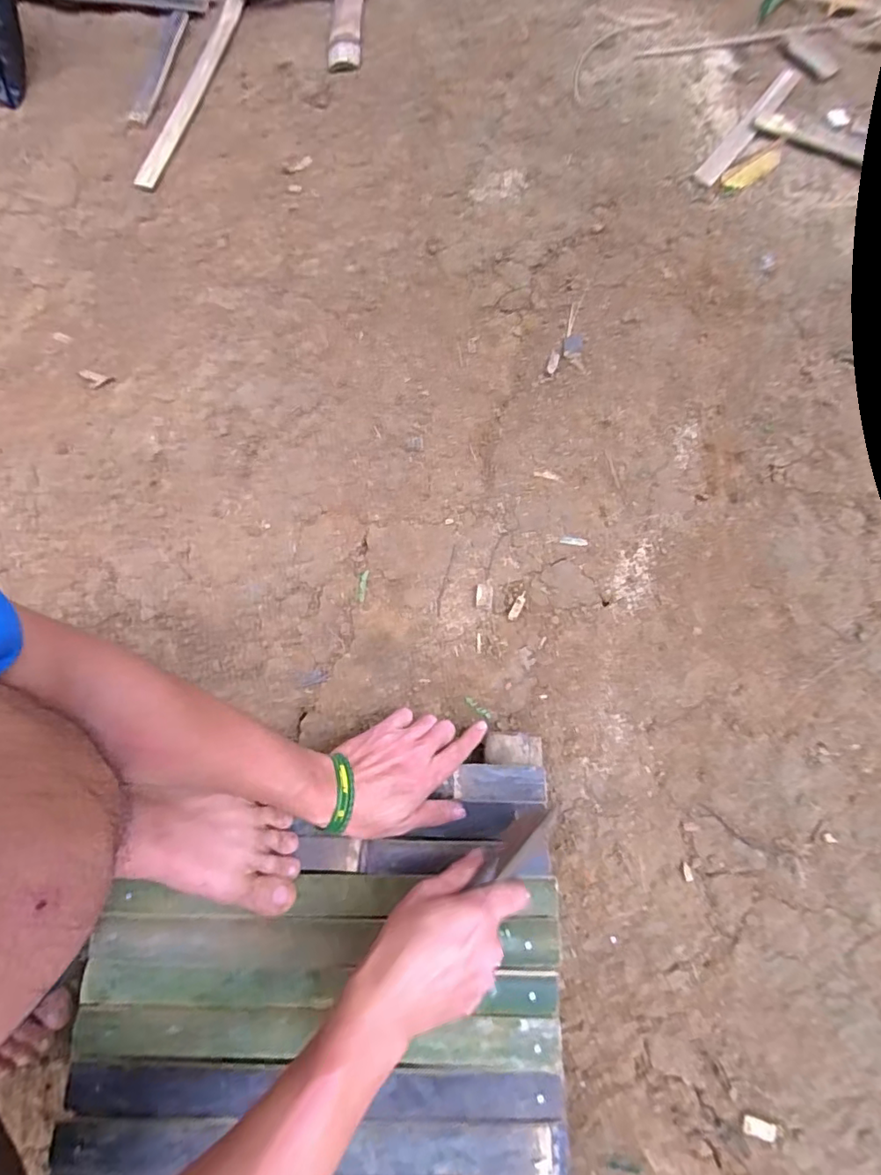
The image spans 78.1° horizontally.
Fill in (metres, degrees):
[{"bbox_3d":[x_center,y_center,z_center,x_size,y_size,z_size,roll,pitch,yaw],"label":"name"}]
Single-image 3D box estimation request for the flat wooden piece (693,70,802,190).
[{"bbox_3d":[0.441,-0.661,0.779,0.030,0.008,0.243,38,79,8],"label":"flat wooden piece"}]

